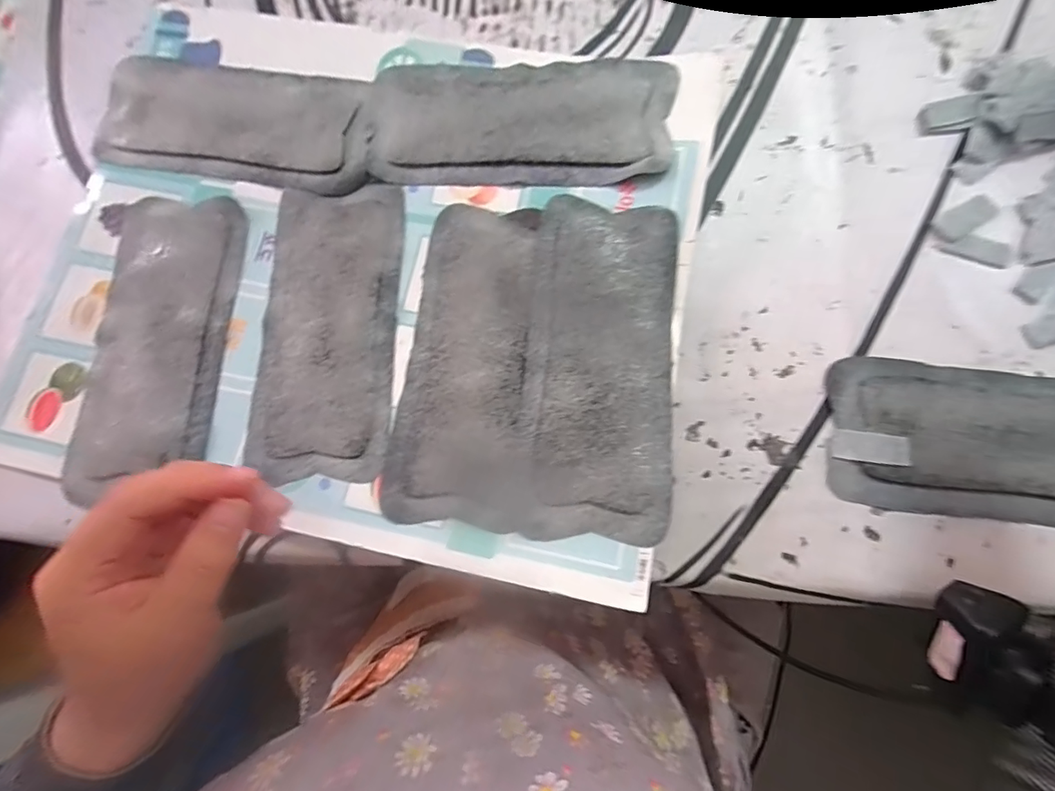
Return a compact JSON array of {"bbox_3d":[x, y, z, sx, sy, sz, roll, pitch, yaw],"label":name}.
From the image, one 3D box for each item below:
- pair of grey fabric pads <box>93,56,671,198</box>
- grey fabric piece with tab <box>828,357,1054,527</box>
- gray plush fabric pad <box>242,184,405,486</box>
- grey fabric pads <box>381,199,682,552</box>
[{"bbox_3d":[-0.110,-0.208,0.358,0.425,0.023,0.099,1,78,2],"label":"pair of grey fabric pads"},{"bbox_3d":[0.445,0.036,0.300,0.491,0.013,0.099,3,78,2],"label":"grey fabric piece with tab"},{"bbox_3d":[-0.141,-0.051,0.338,0.094,0.011,0.215,1,78,2],"label":"gray plush fabric pad"},{"bbox_3d":[0.008,-0.024,0.319,0.177,0.022,0.223,7,78,3],"label":"grey fabric pads"}]

